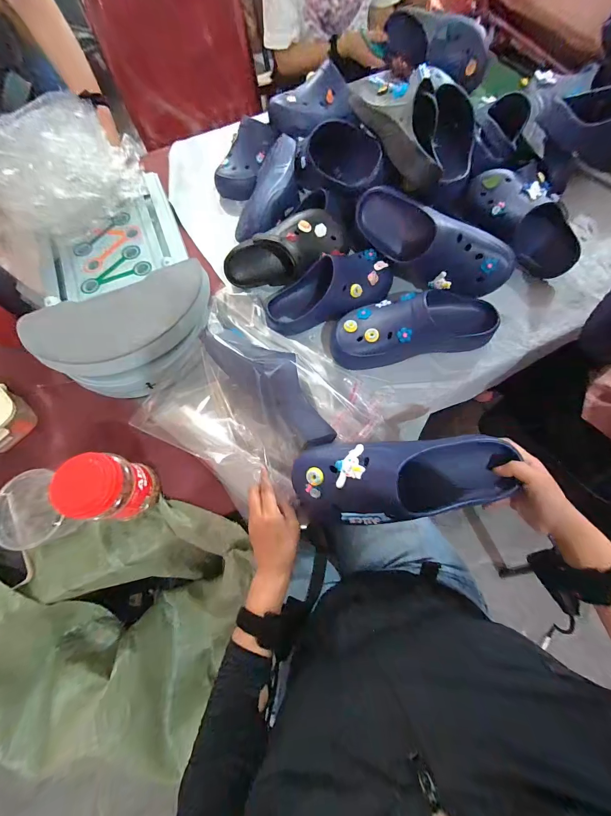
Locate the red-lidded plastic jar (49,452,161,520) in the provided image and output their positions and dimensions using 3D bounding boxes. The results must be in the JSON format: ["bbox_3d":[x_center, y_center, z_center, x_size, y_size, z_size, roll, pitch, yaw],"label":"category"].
[{"bbox_3d":[-0.296,0.125,0.481,0.083,0.142,0.089,3,70,4],"label":"red-lidded plastic jar"}]

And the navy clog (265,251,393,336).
[{"bbox_3d":[0.048,-0.239,0.607,0.264,0.083,0.107,-21,70,-5],"label":"navy clog"}]

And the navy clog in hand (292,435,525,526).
[{"bbox_3d":[0.124,0.103,0.447,0.292,0.117,0.116,-5,70,-2],"label":"navy clog in hand"}]

